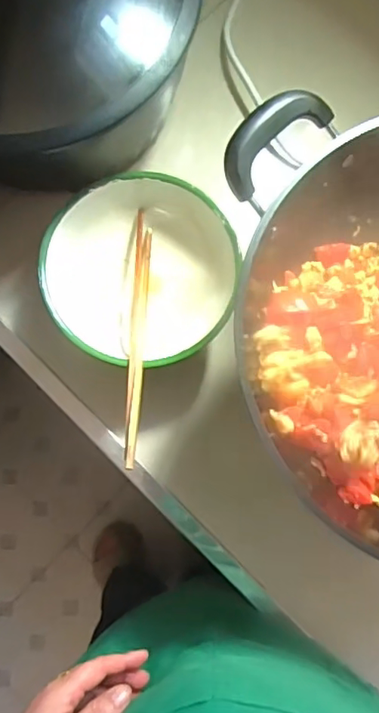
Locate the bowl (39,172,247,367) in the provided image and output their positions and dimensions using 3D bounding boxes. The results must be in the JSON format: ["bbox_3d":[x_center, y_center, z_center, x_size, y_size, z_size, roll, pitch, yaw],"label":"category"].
[{"bbox_3d":[-0.047,-0.080,0.553,0.182,0.093,0.180,0,82,-1],"label":"bowl"}]

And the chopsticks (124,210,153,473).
[{"bbox_3d":[-0.047,-0.025,0.509,0.014,0.017,0.259,1,63,-1],"label":"chopsticks"}]

